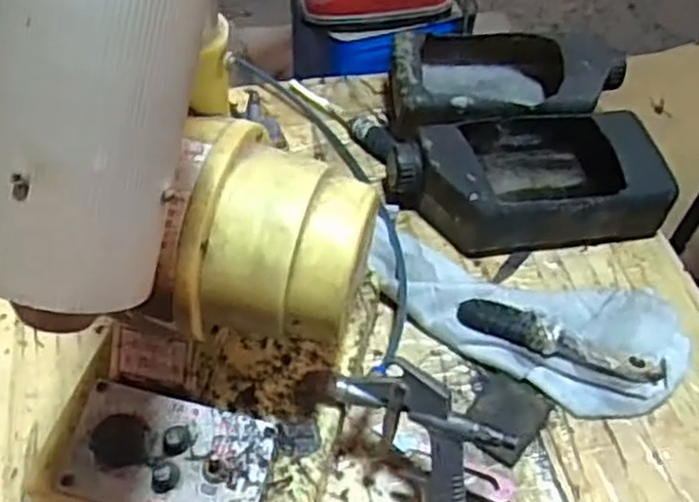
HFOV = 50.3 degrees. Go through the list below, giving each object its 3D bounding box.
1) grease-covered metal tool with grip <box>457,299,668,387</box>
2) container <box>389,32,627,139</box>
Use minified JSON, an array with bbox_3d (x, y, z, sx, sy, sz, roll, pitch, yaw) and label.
[{"bbox_3d":[0.160,0.069,0.558,0.157,0.027,0.030,16,53,10],"label":"grease-covered metal tool with grip"},{"bbox_3d":[0.149,-0.161,0.727,0.214,0.071,0.127,-4,53,-5],"label":"container"}]

